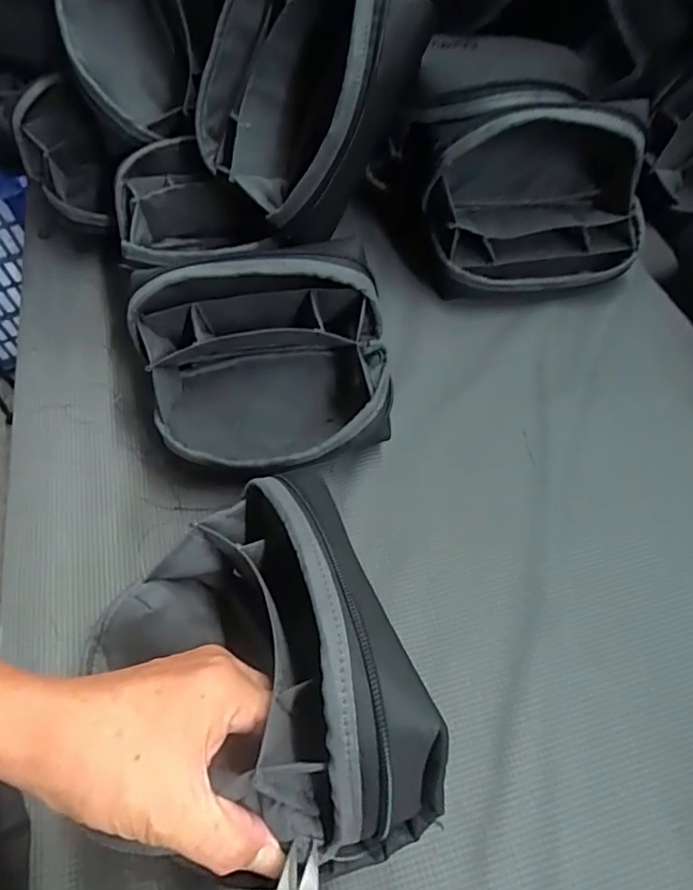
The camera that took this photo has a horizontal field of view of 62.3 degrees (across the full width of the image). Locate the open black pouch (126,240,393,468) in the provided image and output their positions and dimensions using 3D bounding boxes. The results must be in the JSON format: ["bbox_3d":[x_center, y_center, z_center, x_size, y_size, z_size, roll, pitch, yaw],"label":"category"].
[{"bbox_3d":[-0.057,-0.052,0.390,0.170,0.112,0.123,-5,58,-2],"label":"open black pouch"}]

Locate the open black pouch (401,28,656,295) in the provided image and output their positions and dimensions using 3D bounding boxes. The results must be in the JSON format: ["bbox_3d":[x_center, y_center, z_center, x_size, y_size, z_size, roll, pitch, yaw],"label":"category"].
[{"bbox_3d":[0.139,-0.212,0.443,0.178,0.143,0.121,-12,58,-6],"label":"open black pouch"}]

